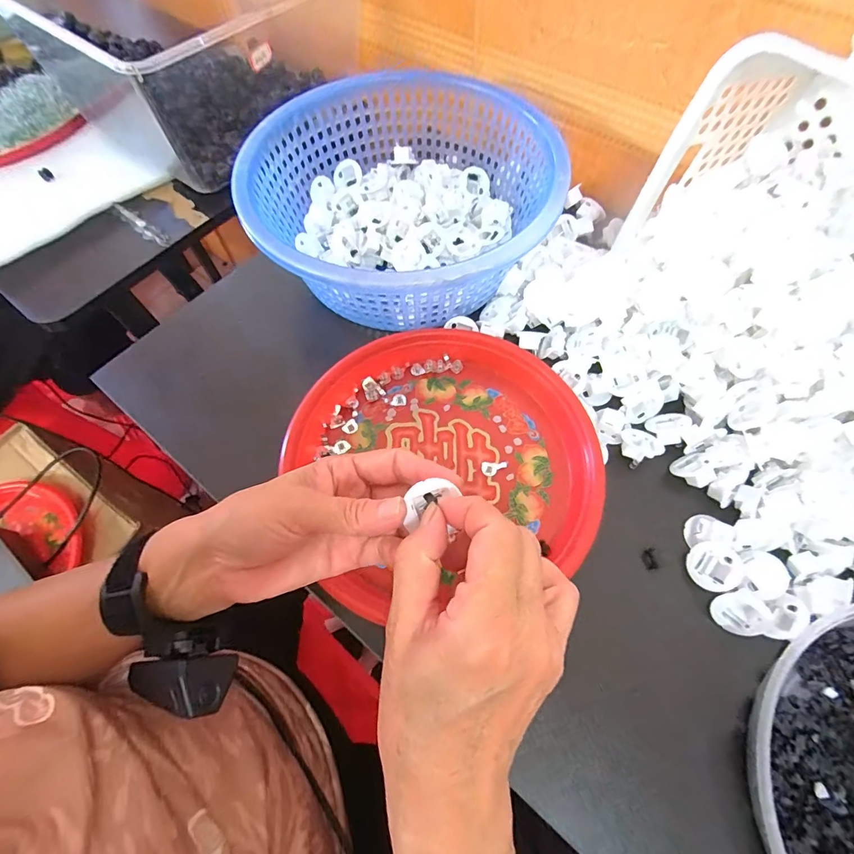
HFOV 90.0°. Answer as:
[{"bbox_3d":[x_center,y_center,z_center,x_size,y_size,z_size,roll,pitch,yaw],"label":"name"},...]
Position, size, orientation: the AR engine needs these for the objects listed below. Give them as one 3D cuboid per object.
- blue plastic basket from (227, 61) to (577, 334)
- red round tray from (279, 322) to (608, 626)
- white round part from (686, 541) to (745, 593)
[{"bbox_3d":[-0.017,-0.204,0.400,0.254,0.093,0.270,-1,64,2],"label":"blue plastic basket"},{"bbox_3d":[0.017,0.019,0.346,0.235,0.028,0.222,-1,64,2],"label":"red round tray"},{"bbox_3d":[0.205,0.100,0.305,0.033,0.008,0.033,-18,57,29],"label":"white round part"}]

